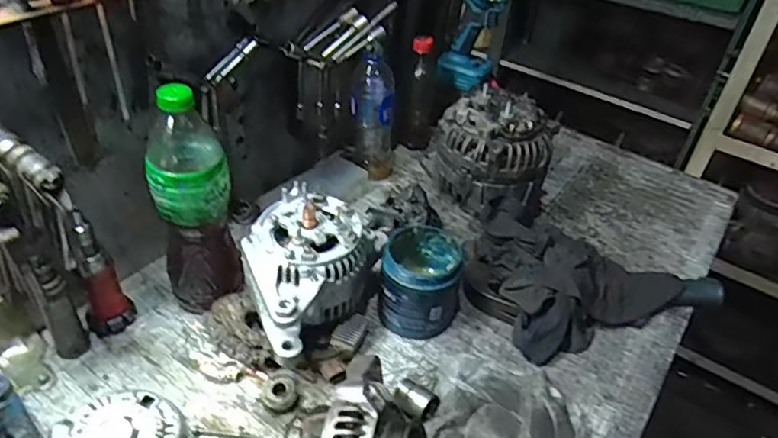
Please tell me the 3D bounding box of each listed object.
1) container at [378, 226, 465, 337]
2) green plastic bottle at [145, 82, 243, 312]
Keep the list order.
[{"bbox_3d":[0.037,0.074,0.660,0.087,0.098,0.093,4,38,-3],"label":"container"},{"bbox_3d":[-0.204,-0.019,0.589,0.075,0.250,0.063,-9,40,-19],"label":"green plastic bottle"}]

